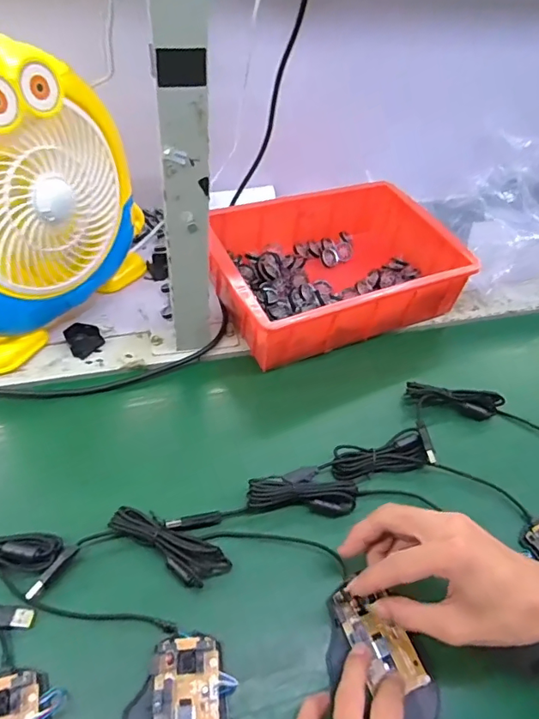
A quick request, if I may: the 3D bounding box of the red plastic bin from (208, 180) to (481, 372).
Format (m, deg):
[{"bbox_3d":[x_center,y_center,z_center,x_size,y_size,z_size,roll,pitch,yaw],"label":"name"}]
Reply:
[{"bbox_3d":[0.075,-0.113,0.614,0.291,0.090,0.202,-18,53,-21],"label":"red plastic bin"}]

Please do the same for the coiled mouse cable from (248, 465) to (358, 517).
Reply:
[{"bbox_3d":[0.029,0.119,0.453,0.095,0.025,0.044,3,48,-5],"label":"coiled mouse cable"}]

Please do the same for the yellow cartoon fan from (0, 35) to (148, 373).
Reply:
[{"bbox_3d":[-0.231,-0.147,0.487,0.064,0.266,0.237,27,51,17],"label":"yellow cartoon fan"}]

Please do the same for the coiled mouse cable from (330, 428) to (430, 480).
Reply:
[{"bbox_3d":[0.106,0.095,0.484,0.090,0.025,0.036,-8,50,-14],"label":"coiled mouse cable"}]

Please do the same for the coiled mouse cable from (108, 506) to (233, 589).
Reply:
[{"bbox_3d":[-0.084,0.153,0.412,0.103,0.021,0.035,28,51,18],"label":"coiled mouse cable"}]

